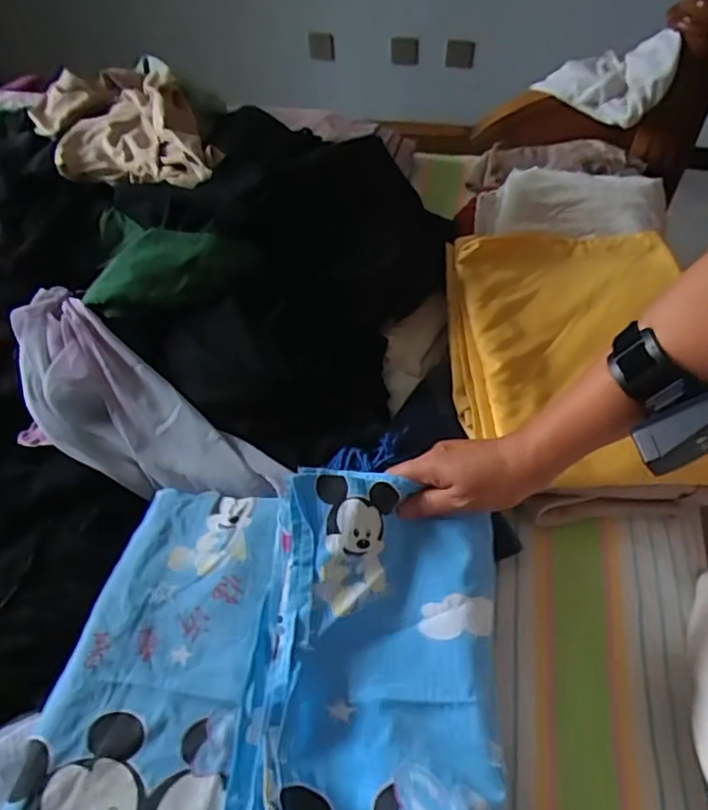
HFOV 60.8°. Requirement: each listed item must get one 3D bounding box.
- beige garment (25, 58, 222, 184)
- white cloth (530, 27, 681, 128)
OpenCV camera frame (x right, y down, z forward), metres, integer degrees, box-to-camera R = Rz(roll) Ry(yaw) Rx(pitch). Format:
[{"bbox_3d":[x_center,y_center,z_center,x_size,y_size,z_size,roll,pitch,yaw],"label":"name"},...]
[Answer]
[{"bbox_3d":[-0.346,-0.423,0.882,0.232,0.087,0.426,-21,54,-14],"label":"beige garment"},{"bbox_3d":[0.438,-0.548,1.048,0.229,0.122,0.068,-3,35,31],"label":"white cloth"}]

